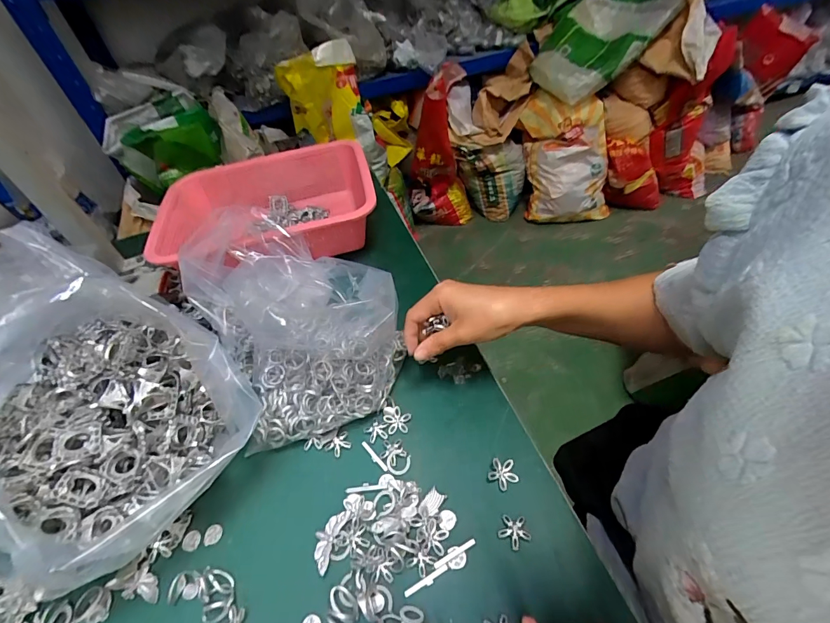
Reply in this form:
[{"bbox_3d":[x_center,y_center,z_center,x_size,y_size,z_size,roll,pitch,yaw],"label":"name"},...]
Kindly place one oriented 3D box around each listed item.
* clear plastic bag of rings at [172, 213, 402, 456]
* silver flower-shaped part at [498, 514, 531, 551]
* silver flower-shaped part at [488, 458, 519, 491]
[{"bbox_3d":[-0.120,-0.003,0.416,0.187,0.136,0.227,-25,50,-15],"label":"clear plastic bag of rings"},{"bbox_3d":[0.080,0.176,0.320,0.024,0.006,0.024,-3,48,4],"label":"silver flower-shaped part"},{"bbox_3d":[0.078,0.142,0.348,0.025,0.004,0.026,18,65,14],"label":"silver flower-shaped part"}]

